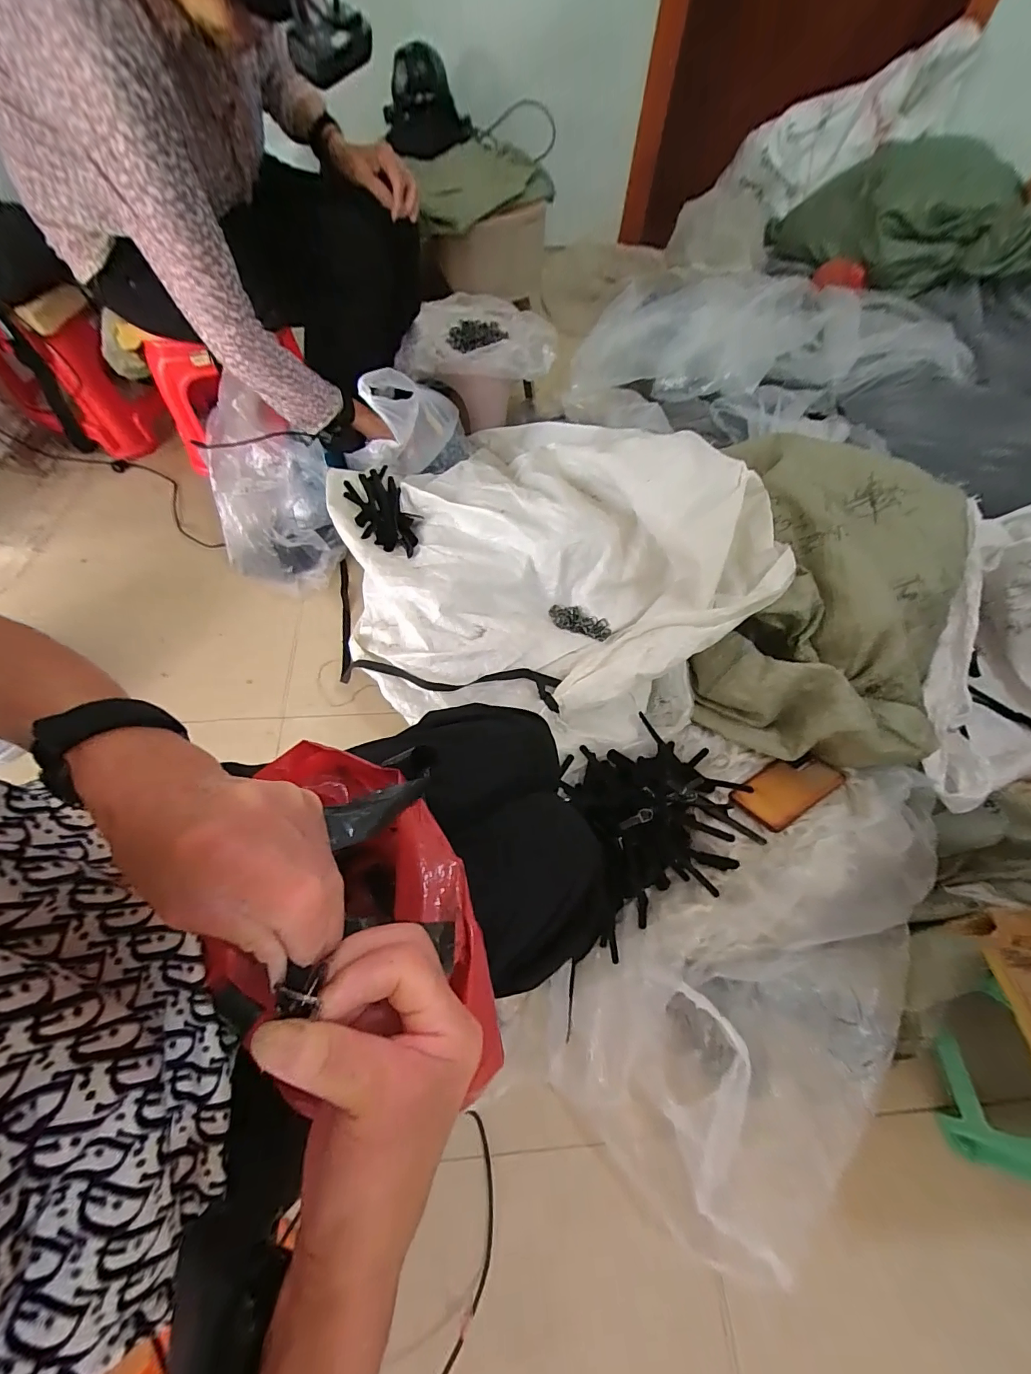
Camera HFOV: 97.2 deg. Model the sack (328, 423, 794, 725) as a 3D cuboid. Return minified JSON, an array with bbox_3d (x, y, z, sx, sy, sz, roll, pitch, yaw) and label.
[{"bbox_3d":[0.025,-0.221,0.716,0.596,0.213,0.535,-19,66,-11],"label":"sack"}]

